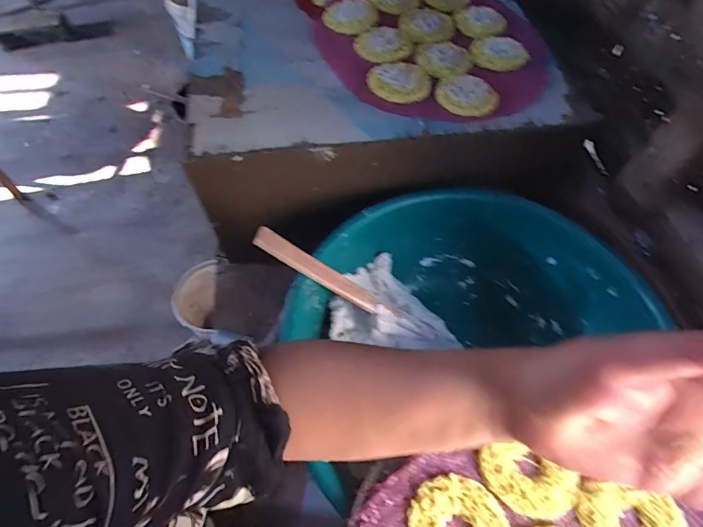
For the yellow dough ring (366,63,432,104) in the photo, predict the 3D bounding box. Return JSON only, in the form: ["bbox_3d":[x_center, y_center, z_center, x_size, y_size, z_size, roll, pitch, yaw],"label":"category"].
[{"bbox_3d":[0.064,-0.245,0.545,0.082,0.012,0.072,-5,59,-4],"label":"yellow dough ring"}]

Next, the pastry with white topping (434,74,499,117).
[{"bbox_3d":[0.153,-0.224,0.533,0.075,0.011,0.073,1,59,-1],"label":"pastry with white topping"}]

